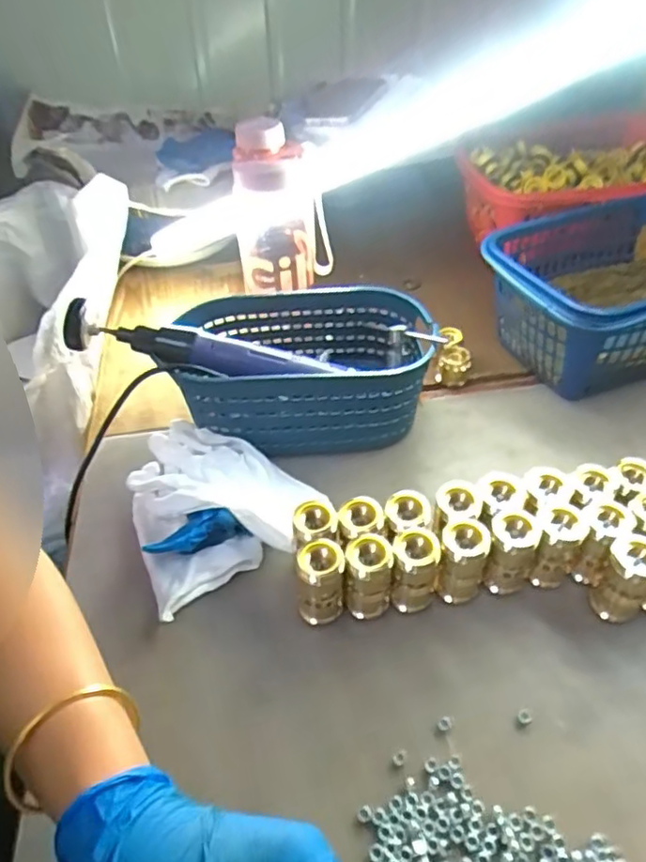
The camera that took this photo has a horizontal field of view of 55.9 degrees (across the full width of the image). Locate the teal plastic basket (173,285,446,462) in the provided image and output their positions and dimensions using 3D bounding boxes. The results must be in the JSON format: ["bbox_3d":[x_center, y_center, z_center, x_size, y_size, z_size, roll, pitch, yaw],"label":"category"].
[{"bbox_3d":[-0.013,-0.058,0.572,0.216,0.087,0.142,-4,45,-2],"label":"teal plastic basket"}]

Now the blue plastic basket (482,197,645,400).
[{"bbox_3d":[0.295,-0.135,0.614,0.255,0.119,0.182,-12,45,-10],"label":"blue plastic basket"}]

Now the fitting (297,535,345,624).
[{"bbox_3d":[-0.001,0.106,0.422,0.030,0.062,0.030,2,45,4],"label":"fitting"}]

